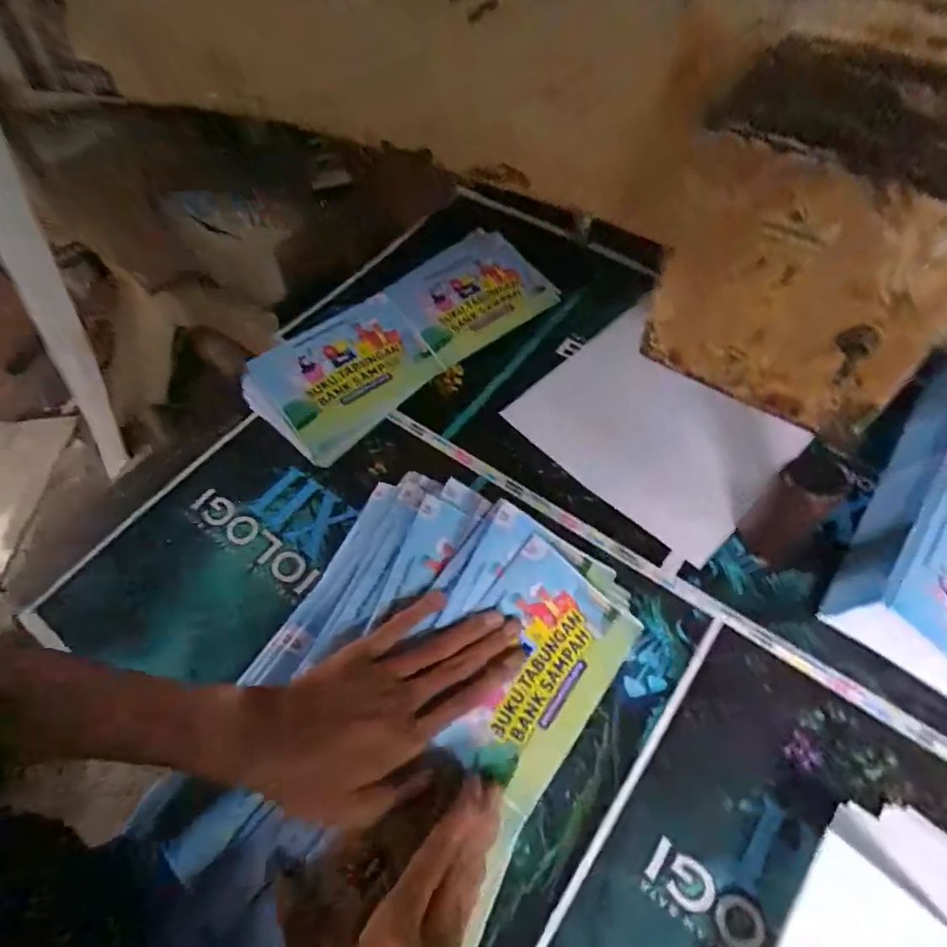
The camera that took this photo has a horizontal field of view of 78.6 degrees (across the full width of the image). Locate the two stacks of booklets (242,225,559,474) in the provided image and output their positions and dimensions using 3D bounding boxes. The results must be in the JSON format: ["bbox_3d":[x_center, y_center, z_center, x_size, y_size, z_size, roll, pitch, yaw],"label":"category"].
[{"bbox_3d":[-0.063,-0.137,0.570,0.311,0.023,0.113,-38,86,-17],"label":"two stacks of booklets"}]

